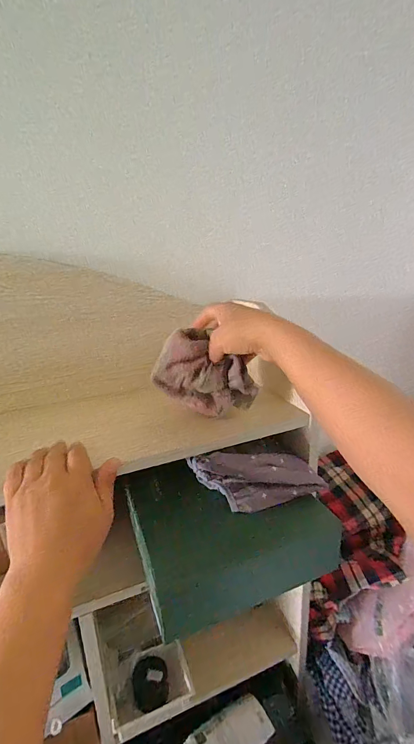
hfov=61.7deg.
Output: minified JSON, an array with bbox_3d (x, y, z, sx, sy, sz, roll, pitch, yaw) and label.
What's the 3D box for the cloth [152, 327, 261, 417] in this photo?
[{"bbox_3d":[-0.001,0.001,0.428,0.118,0.100,0.032,0,17,7],"label":"cloth"}]

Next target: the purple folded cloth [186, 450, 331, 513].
[{"bbox_3d":[0.064,0.125,0.434,0.160,0.066,0.061,-5,17,-7],"label":"purple folded cloth"}]

